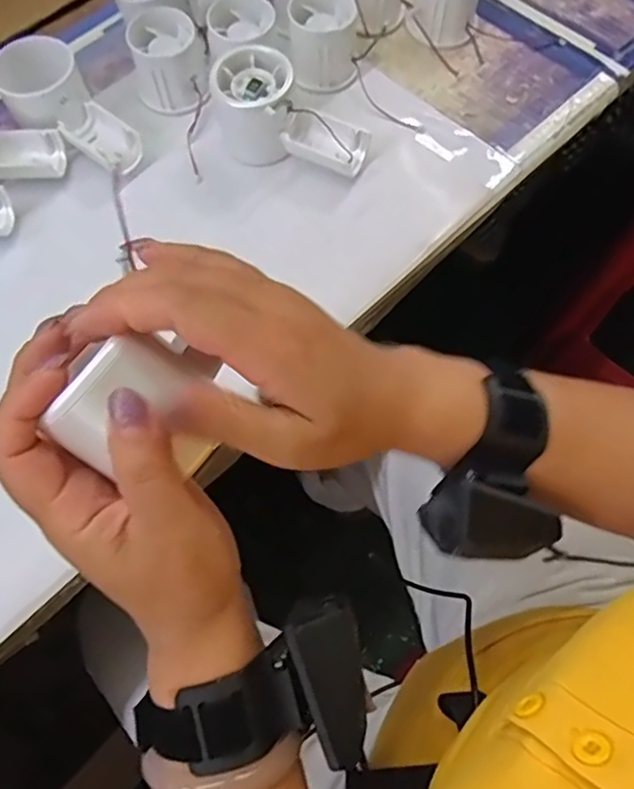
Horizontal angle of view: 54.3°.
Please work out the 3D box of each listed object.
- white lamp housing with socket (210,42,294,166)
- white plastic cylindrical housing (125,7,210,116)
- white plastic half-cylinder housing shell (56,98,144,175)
[{"bbox_3d":[-0.045,-0.203,0.444,0.056,0.058,0.062,-10,68,-3],"label":"white lamp housing with socket"},{"bbox_3d":[-0.114,-0.254,0.474,0.053,0.046,0.060,-13,68,-4],"label":"white plastic cylindrical housing"},{"bbox_3d":[-0.156,-0.186,0.459,0.054,0.029,0.034,37,73,15],"label":"white plastic half-cylinder housing shell"}]

